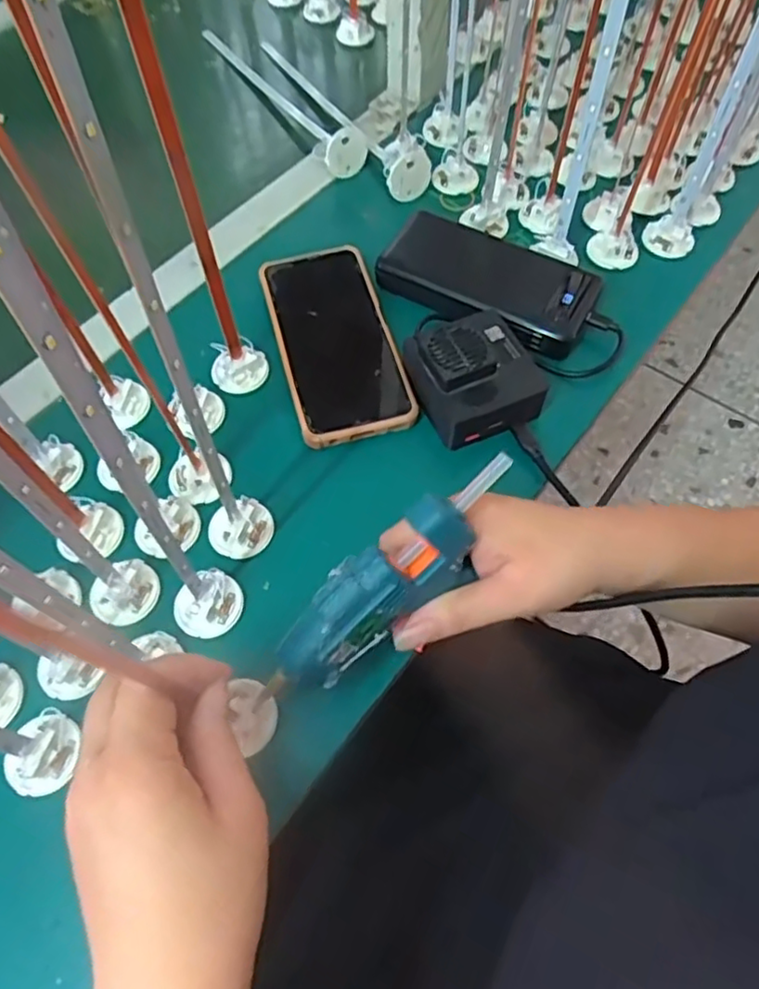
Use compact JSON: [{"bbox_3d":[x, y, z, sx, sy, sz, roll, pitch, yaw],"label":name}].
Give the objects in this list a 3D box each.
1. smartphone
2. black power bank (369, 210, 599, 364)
[{"bbox_3d":[-0.032,-0.109,0.469,0.079,0.017,0.161,-15,62,-6],"label":"smartphone"},{"bbox_3d":[0.083,-0.163,0.485,0.152,0.022,0.080,29,66,16],"label":"black power bank"}]

